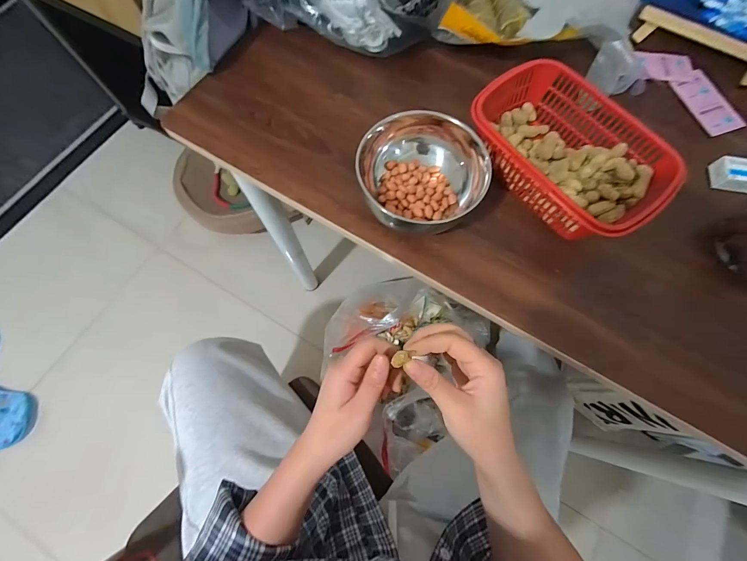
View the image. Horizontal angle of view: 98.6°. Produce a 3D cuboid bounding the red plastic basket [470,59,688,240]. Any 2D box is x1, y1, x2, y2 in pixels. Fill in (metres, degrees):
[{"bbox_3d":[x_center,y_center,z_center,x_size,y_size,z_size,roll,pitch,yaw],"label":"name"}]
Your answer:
[{"bbox_3d":[0.204,-0.134,0.345,0.132,0.055,0.196,-35,77,-12],"label":"red plastic basket"}]

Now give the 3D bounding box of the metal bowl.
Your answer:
[{"bbox_3d":[0.049,-0.109,0.336,0.121,0.061,0.107,39,75,10],"label":"metal bowl"}]

